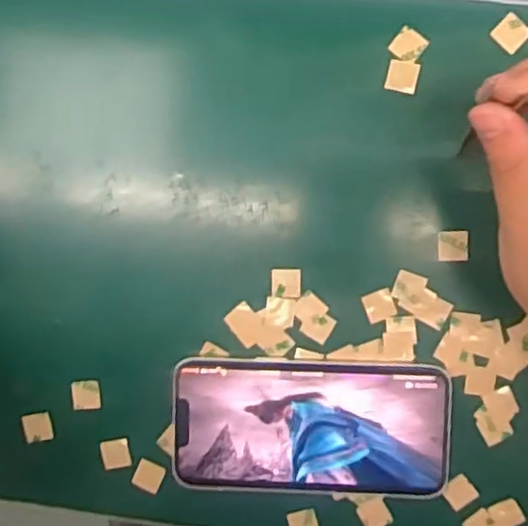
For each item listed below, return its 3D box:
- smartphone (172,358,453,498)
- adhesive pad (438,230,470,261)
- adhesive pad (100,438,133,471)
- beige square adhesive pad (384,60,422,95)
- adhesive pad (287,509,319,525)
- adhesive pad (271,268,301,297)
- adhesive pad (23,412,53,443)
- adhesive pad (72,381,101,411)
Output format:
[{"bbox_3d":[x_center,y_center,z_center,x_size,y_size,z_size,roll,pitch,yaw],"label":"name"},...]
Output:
[{"bbox_3d":[0.025,0.089,0.363,0.145,0.011,0.072,2,93,5],"label":"smartphone"},{"bbox_3d":[0.099,-0.009,0.354,0.015,0.004,0.016,0,93,5],"label":"adhesive pad"},{"bbox_3d":[-0.083,0.107,0.378,0.015,0.004,0.016,-10,92,6],"label":"adhesive pad"},{"bbox_3d":[0.072,-0.096,0.348,0.016,0.004,0.015,13,94,4],"label":"beige square adhesive pad"},{"bbox_3d":[0.022,0.144,0.370,0.016,0.004,0.015,-14,92,6],"label":"adhesive pad"},{"bbox_3d":[0.012,0.011,0.363,0.016,0.004,0.015,0,93,5],"label":"adhesive pad"},{"bbox_3d":[-0.127,0.093,0.380,0.014,0.004,0.016,-11,92,6],"label":"adhesive pad"},{"bbox_3d":[-0.099,0.074,0.378,0.016,0.004,0.017,-2,95,-5],"label":"adhesive pad"}]

